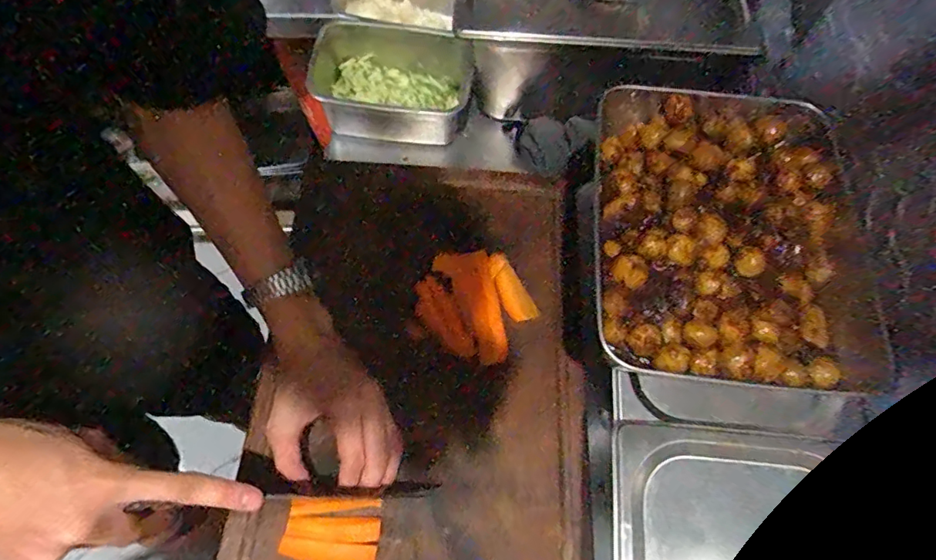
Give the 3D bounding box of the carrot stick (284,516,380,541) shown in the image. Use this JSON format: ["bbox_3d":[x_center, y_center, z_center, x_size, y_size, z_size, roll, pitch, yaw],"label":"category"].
[{"bbox_3d":[-0.109,0.201,0.417,0.075,0.012,0.016,2,64,0],"label":"carrot stick"}]

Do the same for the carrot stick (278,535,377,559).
[{"bbox_3d":[-0.112,0.218,0.409,0.076,0.010,0.020,6,64,2],"label":"carrot stick"}]

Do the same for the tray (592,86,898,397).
[{"bbox_3d":[0.195,-0.039,0.408,0.185,0.059,0.250,2,64,0],"label":"tray"}]

